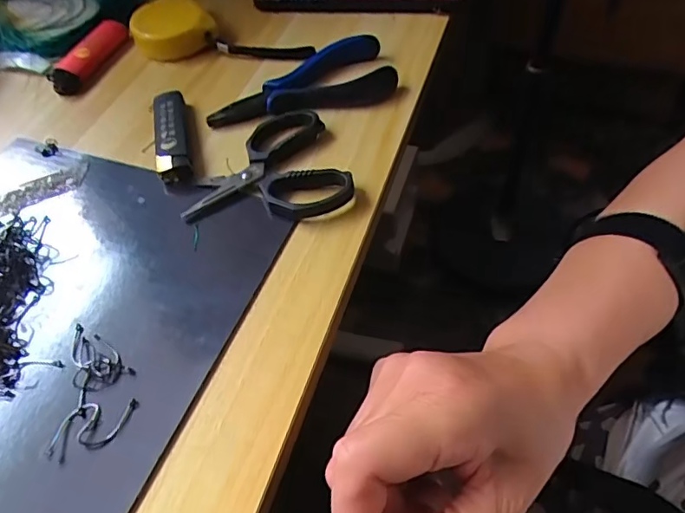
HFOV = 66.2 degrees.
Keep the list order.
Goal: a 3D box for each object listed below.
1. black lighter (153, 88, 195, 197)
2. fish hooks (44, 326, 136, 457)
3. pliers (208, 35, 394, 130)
[{"bbox_3d":[-0.102,-0.072,0.320,0.022,0.012,0.085,-12,52,-7],"label":"black lighter"},{"bbox_3d":[-0.106,0.054,0.229,0.033,0.004,0.057,-6,52,-2],"label":"fish hooks"},{"bbox_3d":[-0.028,-0.113,0.342,0.121,0.017,0.047,-16,53,-9],"label":"pliers"}]

